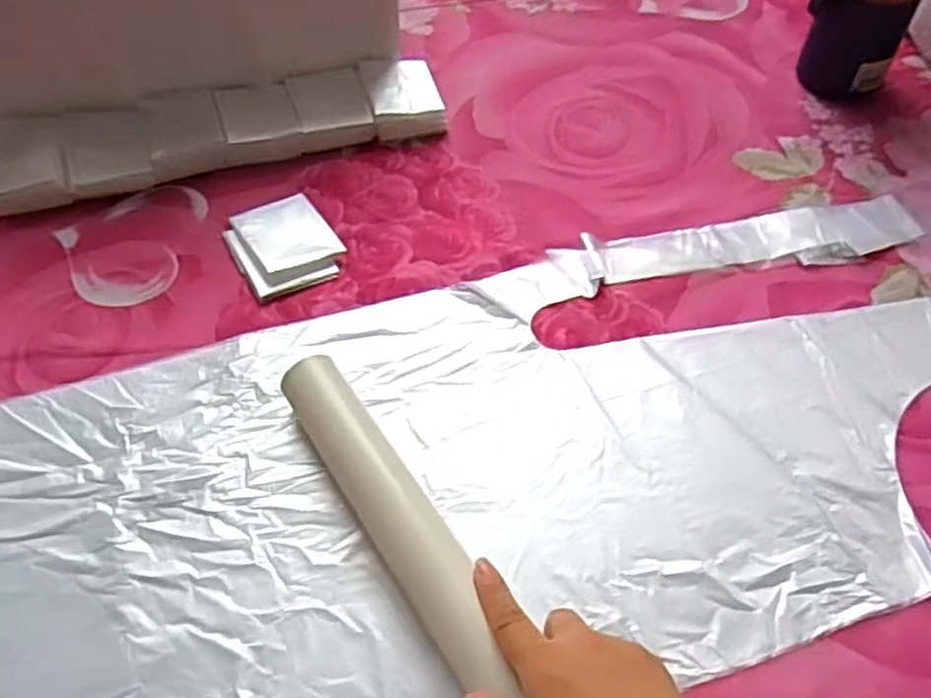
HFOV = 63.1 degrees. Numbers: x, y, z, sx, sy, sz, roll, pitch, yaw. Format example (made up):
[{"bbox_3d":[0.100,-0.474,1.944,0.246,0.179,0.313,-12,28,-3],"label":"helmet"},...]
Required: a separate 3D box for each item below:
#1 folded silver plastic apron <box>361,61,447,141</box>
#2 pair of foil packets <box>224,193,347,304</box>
[{"bbox_3d":[-0.058,-0.231,0.696,0.063,0.028,0.088,-13,56,-9],"label":"folded silver plastic apron"},{"bbox_3d":[-0.140,-0.084,0.581,0.074,0.020,0.088,-26,59,-18],"label":"pair of foil packets"}]

